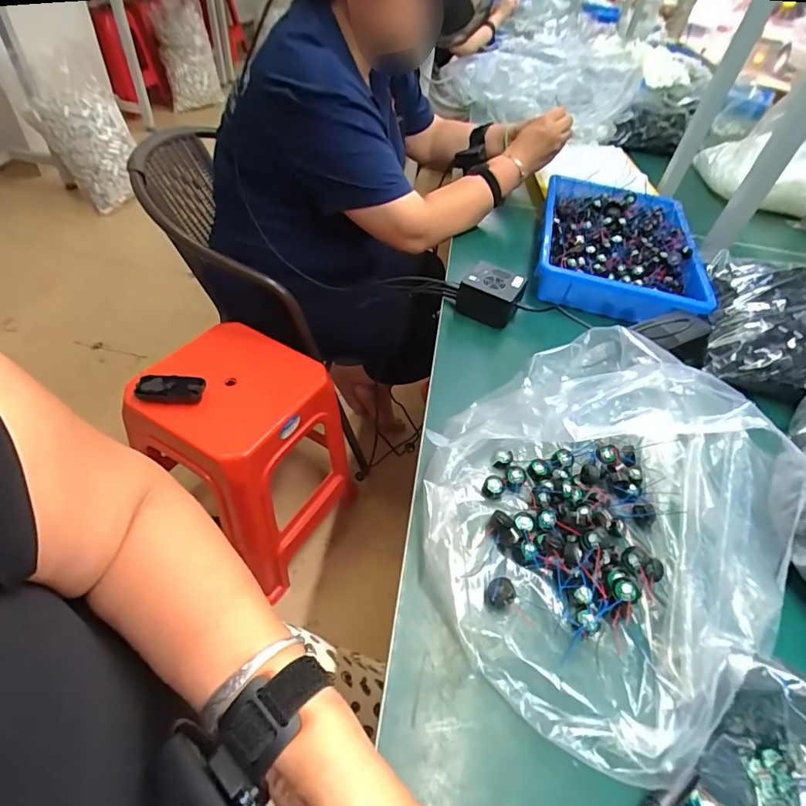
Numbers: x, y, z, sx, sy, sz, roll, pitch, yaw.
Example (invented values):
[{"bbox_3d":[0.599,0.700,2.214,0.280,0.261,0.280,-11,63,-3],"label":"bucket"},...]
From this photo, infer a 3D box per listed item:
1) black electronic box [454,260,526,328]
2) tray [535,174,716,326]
[{"bbox_3d":[0.128,-0.155,0.669,0.081,0.060,0.063,30,51,19],"label":"black electronic box"},{"bbox_3d":[0.363,-0.278,0.797,0.245,0.070,0.376,15,48,6],"label":"tray"}]

